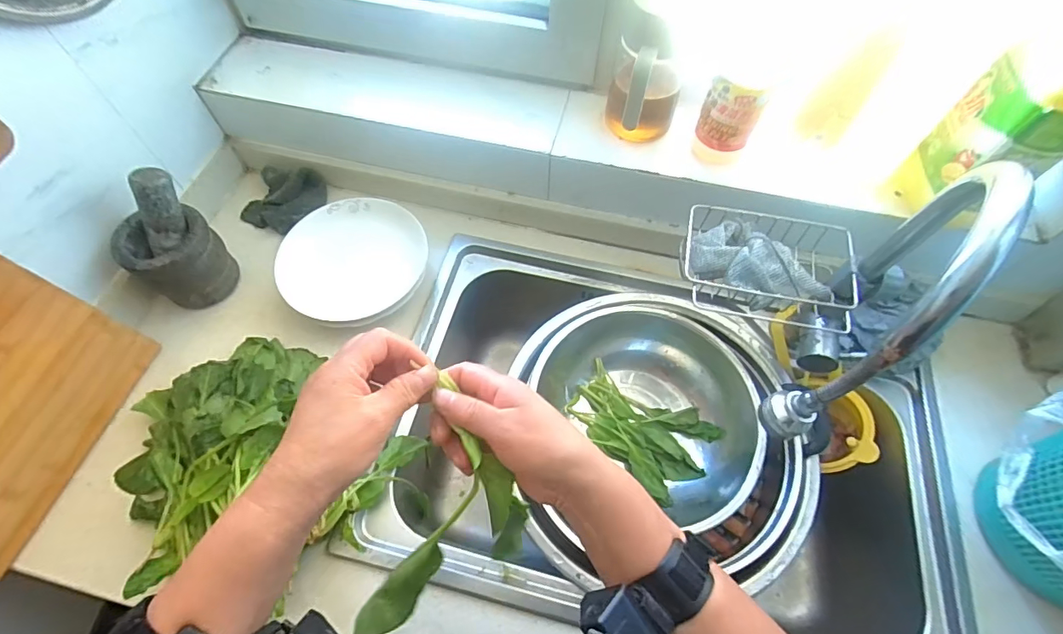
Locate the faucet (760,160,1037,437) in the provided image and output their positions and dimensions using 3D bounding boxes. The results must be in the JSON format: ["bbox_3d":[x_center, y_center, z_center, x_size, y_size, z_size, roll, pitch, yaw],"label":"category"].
[{"bbox_3d":[0.304,-0.002,0.429,0.052,0.284,0.242,38,67,19],"label":"faucet"}]

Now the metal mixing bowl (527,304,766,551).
[{"bbox_3d":[0.141,0.130,0.624,0.275,0.100,0.268,0,60,0],"label":"metal mixing bowl"}]

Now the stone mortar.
[{"bbox_3d":[-0.465,-0.075,0.636,0.100,0.114,0.103,0,60,0],"label":"stone mortar"}]

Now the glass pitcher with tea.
[{"bbox_3d":[0.144,-0.287,0.595,0.088,0.131,0.124,13,61,7],"label":"glass pitcher with tea"}]

